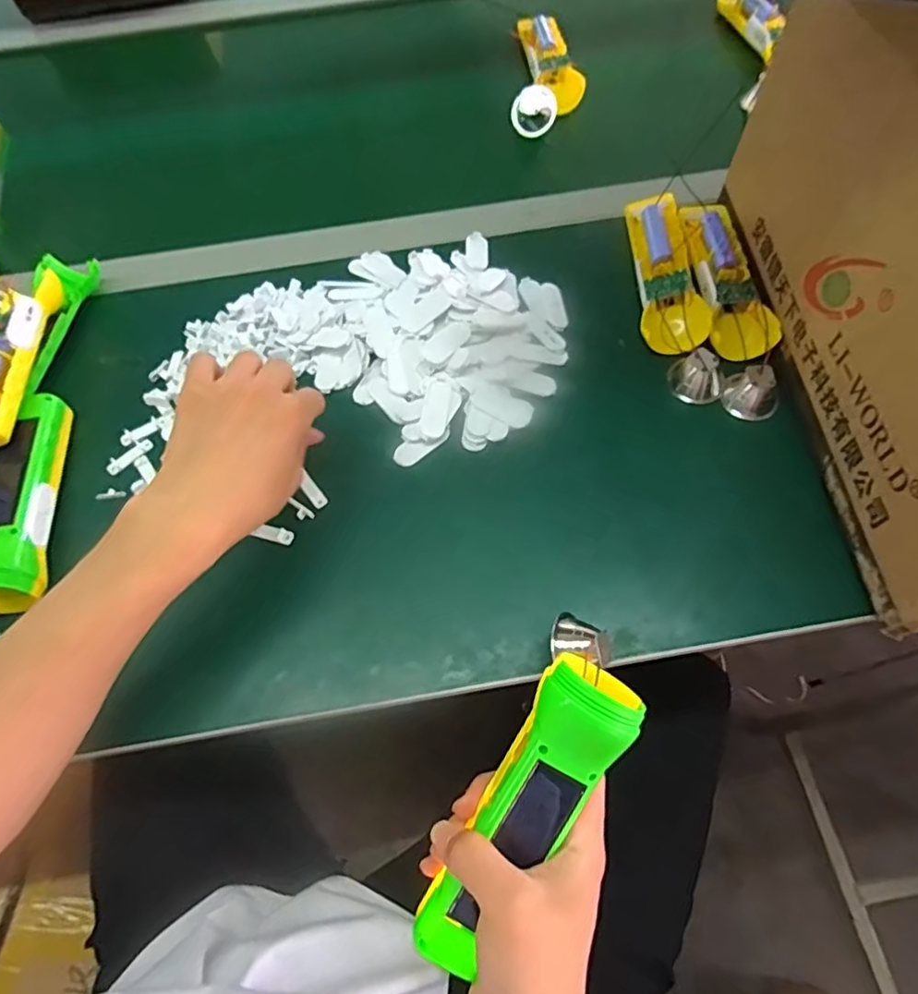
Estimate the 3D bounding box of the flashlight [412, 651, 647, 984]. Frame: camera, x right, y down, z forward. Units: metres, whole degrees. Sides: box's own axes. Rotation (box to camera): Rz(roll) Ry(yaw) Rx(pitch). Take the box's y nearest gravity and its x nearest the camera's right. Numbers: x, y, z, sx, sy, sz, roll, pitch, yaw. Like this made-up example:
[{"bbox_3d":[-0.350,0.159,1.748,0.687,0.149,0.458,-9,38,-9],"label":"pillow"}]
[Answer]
[{"bbox_3d":[0.031,0.160,0.297,0.048,0.041,0.160,32,88,15],"label":"flashlight"}]

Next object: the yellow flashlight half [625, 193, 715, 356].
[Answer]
[{"bbox_3d":[0.175,-0.190,0.500,0.049,0.034,0.163,1,64,3],"label":"yellow flashlight half"}]

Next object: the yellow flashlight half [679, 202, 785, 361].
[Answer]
[{"bbox_3d":[0.224,-0.188,0.492,0.051,0.024,0.166,-2,64,2],"label":"yellow flashlight half"}]

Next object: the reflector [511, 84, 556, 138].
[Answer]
[{"bbox_3d":[0.078,-0.399,0.609,0.047,0.020,0.044,-31,104,10],"label":"reflector"}]

